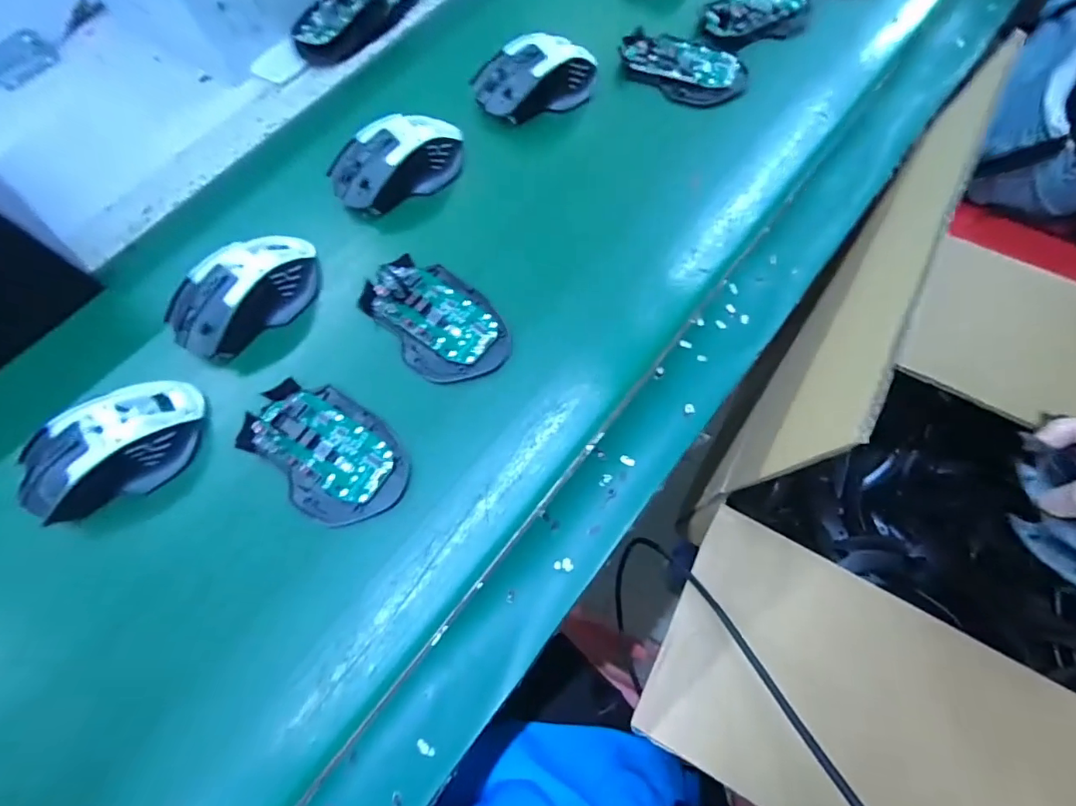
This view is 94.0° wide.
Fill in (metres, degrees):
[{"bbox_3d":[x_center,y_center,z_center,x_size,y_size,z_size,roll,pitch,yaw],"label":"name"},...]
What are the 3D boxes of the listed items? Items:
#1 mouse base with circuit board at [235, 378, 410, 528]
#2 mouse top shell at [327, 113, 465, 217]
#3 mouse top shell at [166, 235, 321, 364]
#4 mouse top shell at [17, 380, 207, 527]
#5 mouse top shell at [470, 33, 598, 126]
[{"bbox_3d":[-0.139,0.030,0.329,0.109,0.019,0.071,41,77,17],"label":"mouse base with circuit board"},{"bbox_3d":[-0.112,-0.200,0.409,0.112,0.035,0.062,-35,71,-10],"label":"mouse top shell"},{"bbox_3d":[-0.213,-0.081,0.367,0.116,0.037,0.065,-43,72,-12],"label":"mouse top shell"},{"bbox_3d":[-0.282,0.029,0.329,0.117,0.041,0.072,-41,72,-12],"label":"mouse top shell"},{"bbox_3d":[-0.001,-0.287,0.438,0.107,0.035,0.057,-26,69,-6],"label":"mouse top shell"}]

